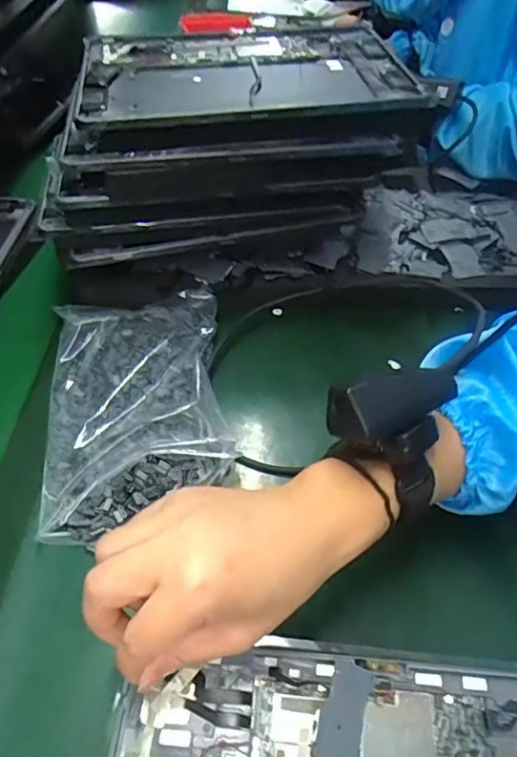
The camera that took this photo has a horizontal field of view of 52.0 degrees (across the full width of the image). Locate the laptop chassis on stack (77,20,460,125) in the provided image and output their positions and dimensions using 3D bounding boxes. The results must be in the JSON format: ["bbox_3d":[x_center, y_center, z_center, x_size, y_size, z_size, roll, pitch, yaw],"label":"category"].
[{"bbox_3d":[-0.003,-0.249,0.424,0.270,0.011,0.181,-7,49,-5],"label":"laptop chassis on stack"}]

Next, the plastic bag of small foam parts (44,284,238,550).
[{"bbox_3d":[-0.097,0.017,0.425,0.137,0.025,0.213,-8,49,-5],"label":"plastic bag of small foam parts"}]

